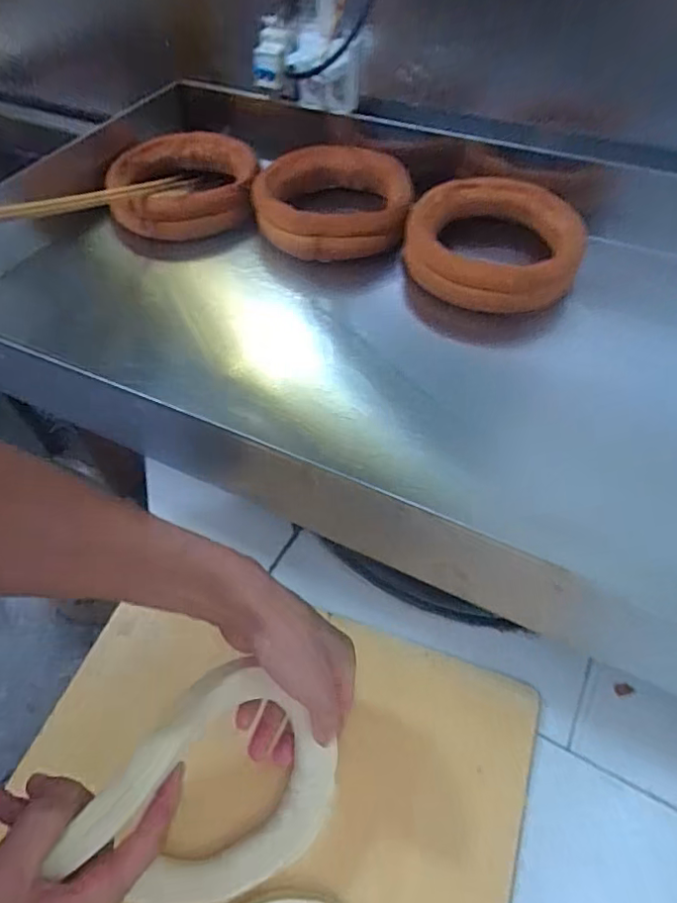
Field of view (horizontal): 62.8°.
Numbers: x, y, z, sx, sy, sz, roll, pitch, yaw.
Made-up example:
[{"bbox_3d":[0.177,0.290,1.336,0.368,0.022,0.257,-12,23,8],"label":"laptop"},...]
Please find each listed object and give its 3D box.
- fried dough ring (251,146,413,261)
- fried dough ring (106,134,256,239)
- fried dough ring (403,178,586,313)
[{"bbox_3d":[-0.011,-0.363,0.820,0.222,0.077,0.199,-5,52,-1],"label":"fried dough ring"},{"bbox_3d":[-0.237,-0.412,0.857,0.212,0.066,0.200,1,53,-1],"label":"fried dough ring"},{"bbox_3d":[0.199,-0.287,0.738,0.198,0.082,0.215,-1,52,2],"label":"fried dough ring"}]

